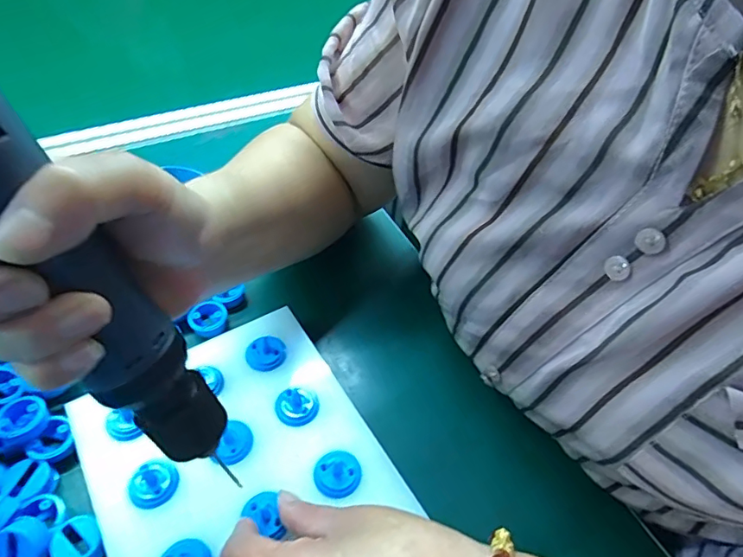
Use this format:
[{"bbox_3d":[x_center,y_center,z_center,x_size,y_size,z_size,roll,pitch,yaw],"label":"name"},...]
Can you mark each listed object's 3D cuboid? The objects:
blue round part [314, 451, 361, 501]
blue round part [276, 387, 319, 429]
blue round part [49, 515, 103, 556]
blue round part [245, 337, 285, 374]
[{"bbox_3d":[-0.019,0.110,0.285,0.025,0.007,0.025,3,48,-3],"label":"blue round part"},{"bbox_3d":[-0.046,0.078,0.311,0.026,0.007,0.024,3,48,-3],"label":"blue round part"},{"bbox_3d":[-0.157,0.141,0.269,0.024,0.011,0.025,3,48,-3],"label":"blue round part"},{"bbox_3d":[-0.070,0.049,0.333,0.025,0.008,0.023,-11,50,-15],"label":"blue round part"}]

